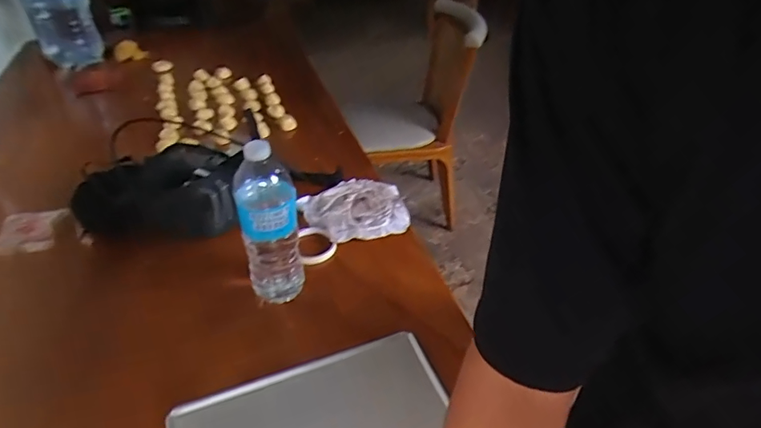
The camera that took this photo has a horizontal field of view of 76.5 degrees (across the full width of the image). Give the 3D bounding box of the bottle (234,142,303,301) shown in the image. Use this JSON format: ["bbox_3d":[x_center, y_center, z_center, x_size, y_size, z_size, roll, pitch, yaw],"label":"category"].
[{"bbox_3d":[-0.154,0.018,0.676,0.080,0.243,0.062,-10,37,-10],"label":"bottle"}]

